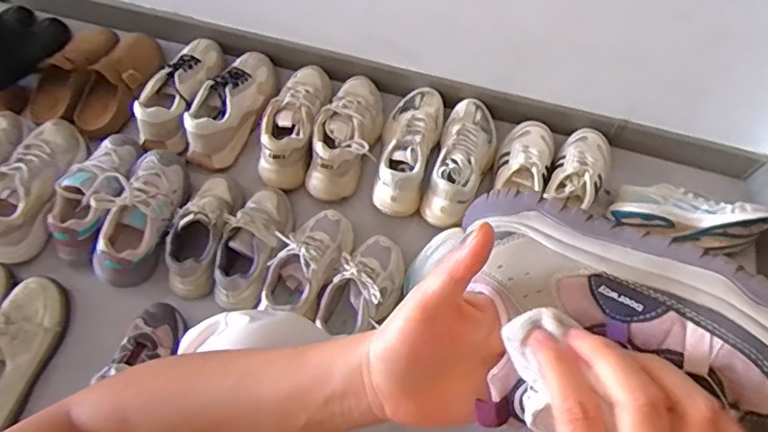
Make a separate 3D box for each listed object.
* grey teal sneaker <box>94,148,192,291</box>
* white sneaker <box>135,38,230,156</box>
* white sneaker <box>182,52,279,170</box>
[{"bbox_3d":[-0.388,-0.008,0.889,0.098,0.095,0.240,16,63,5],"label":"grey teal sneaker"},{"bbox_3d":[-0.368,-0.230,1.012,0.096,0.083,0.240,22,64,8],"label":"white sneaker"},{"bbox_3d":[-0.276,-0.209,0.999,0.095,0.081,0.249,23,64,8],"label":"white sneaker"}]

